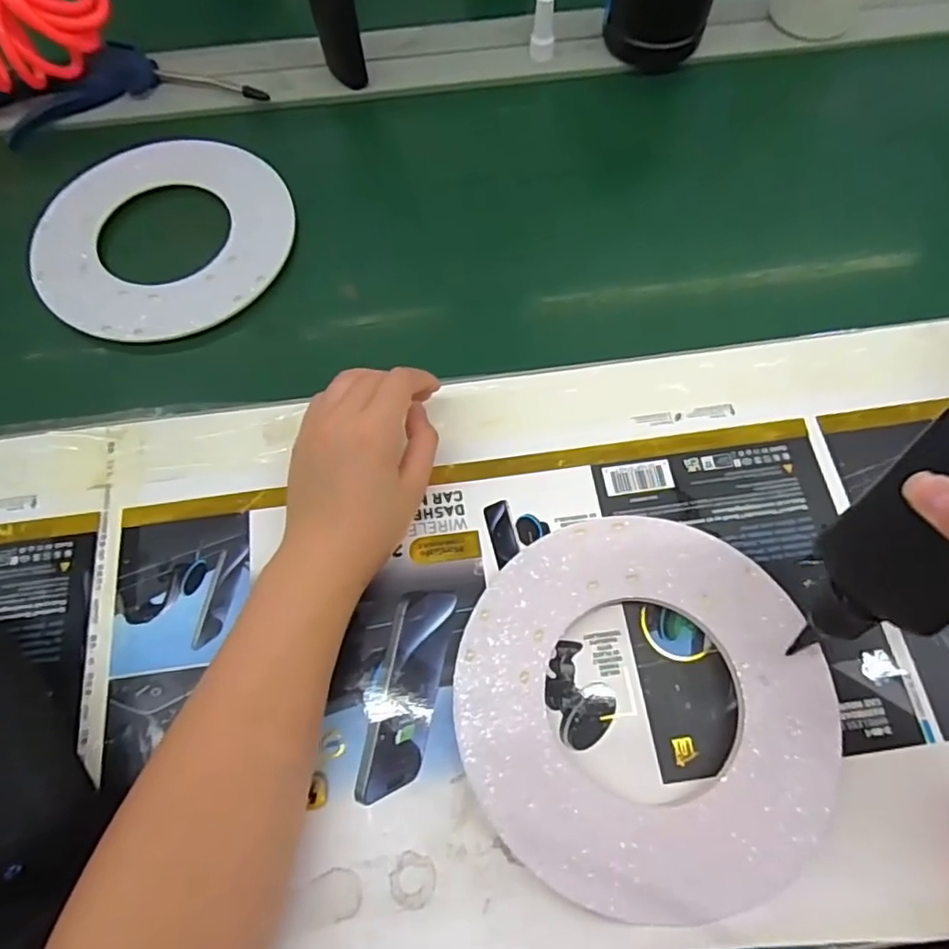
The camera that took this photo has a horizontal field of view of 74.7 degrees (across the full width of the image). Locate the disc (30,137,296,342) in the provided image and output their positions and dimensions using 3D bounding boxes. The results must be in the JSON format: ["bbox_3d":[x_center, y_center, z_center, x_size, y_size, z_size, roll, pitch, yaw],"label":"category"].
[{"bbox_3d":[-0.236,-0.193,0.472,0.183,0.012,0.202,-21,69,-8],"label":"disc"}]

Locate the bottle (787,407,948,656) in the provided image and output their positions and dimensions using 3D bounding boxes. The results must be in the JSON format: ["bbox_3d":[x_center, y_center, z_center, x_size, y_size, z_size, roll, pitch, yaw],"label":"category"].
[{"bbox_3d":[0.172,0.029,0.242,0.050,0.119,0.028,22,44,9],"label":"bottle"}]

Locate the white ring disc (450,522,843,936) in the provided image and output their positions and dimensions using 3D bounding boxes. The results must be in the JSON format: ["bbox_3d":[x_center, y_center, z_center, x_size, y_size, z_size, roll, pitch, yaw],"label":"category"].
[{"bbox_3d":[0.088,0.120,0.332,0.186,0.021,0.191,0,67,0],"label":"white ring disc"}]

